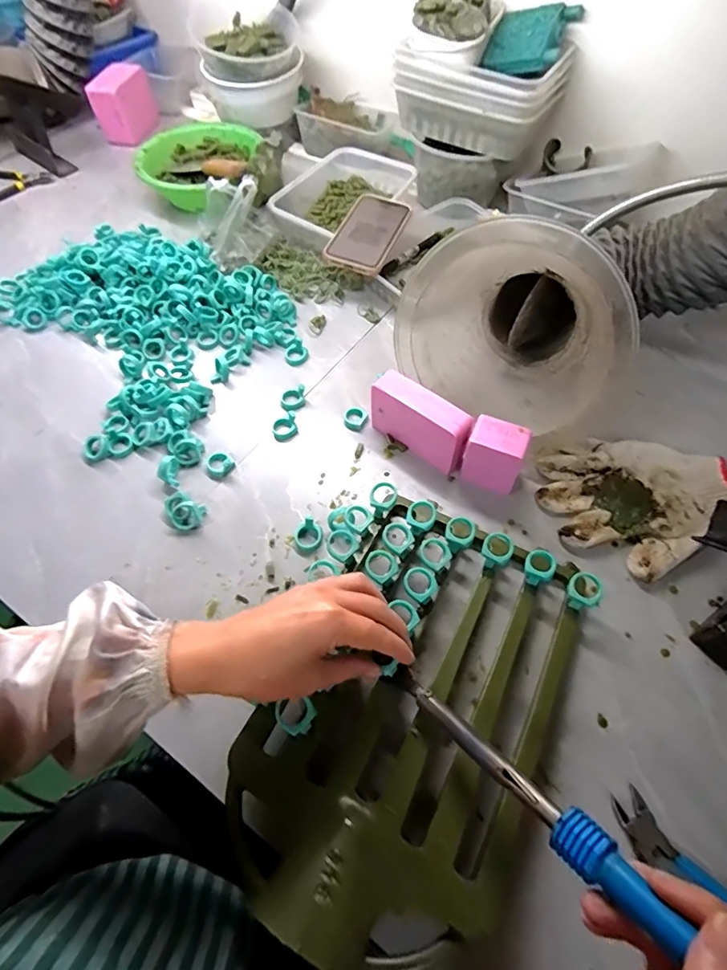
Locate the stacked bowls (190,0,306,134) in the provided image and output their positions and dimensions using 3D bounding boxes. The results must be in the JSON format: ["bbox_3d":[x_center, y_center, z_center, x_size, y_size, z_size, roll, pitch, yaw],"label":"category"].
[{"bbox_3d":[-0.184,-0.690,0.817,0.162,0.100,0.138,-7,59,-4],"label":"stacked bowls"}]

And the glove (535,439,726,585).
[{"bbox_3d":[0.270,0.010,0.496,0.169,0.032,0.149,-22,60,-13],"label":"glove"}]

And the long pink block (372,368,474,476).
[{"bbox_3d":[0.059,-0.064,0.523,0.105,0.069,0.039,38,65,22],"label":"long pink block"}]

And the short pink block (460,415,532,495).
[{"bbox_3d":[0.131,-0.029,0.499,0.053,0.071,0.034,20,60,13],"label":"short pink block"}]

